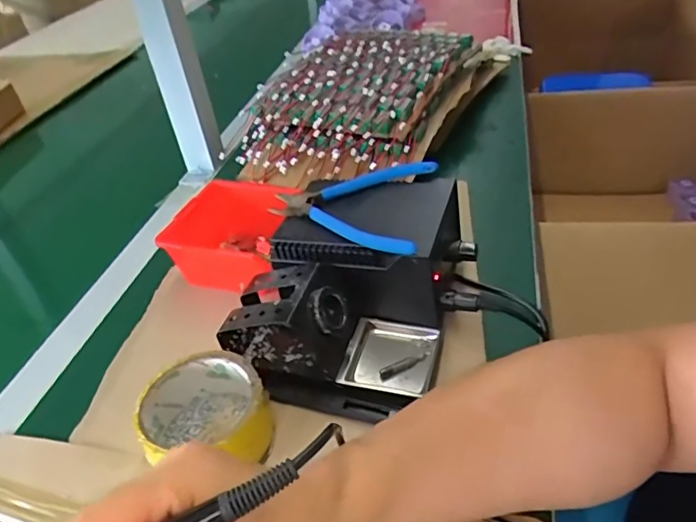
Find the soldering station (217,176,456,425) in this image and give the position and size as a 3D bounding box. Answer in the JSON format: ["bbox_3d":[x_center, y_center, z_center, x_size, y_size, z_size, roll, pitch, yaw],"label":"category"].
[{"bbox_3d":[0.004,0.014,0.445,0.158,0.094,0.199,11,42,20],"label":"soldering station"}]

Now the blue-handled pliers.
[{"bbox_3d":[0.000,-0.047,0.449,0.130,0.020,0.115,3,40,14],"label":"blue-handled pliers"}]

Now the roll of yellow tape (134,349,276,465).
[{"bbox_3d":[-0.099,0.108,0.380,0.088,0.046,0.082,-13,39,-8],"label":"roll of yellow tape"}]

